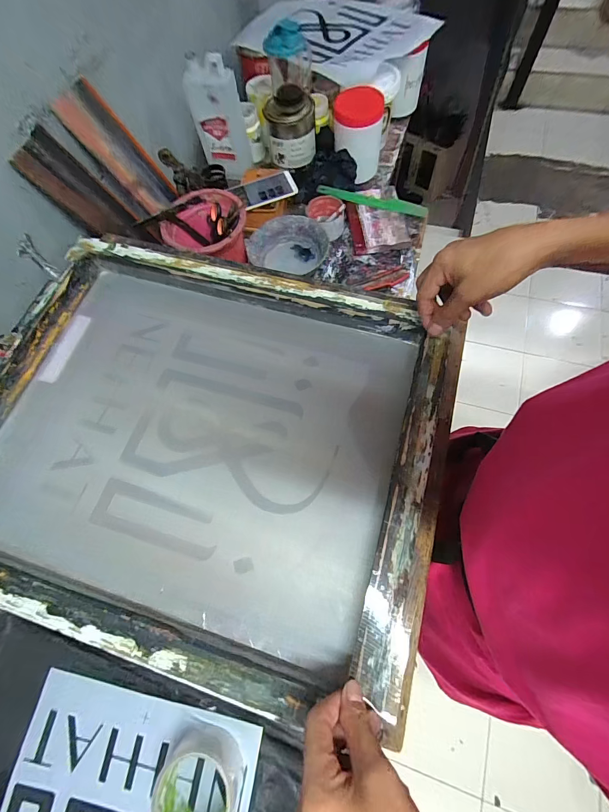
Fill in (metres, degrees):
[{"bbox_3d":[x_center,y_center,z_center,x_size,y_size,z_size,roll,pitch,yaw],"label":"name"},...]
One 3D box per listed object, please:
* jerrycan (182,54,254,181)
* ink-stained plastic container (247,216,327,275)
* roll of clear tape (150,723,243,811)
[{"bbox_3d":[-0.185,-0.618,0.726,0.108,0.197,0.056,-5,69,3],"label":"jerrycan"},{"bbox_3d":[-0.034,-0.315,0.680,0.157,0.057,0.125,-6,69,3],"label":"ink-stained plastic container"},{"bbox_3d":[-0.124,0.443,0.390,0.088,0.050,0.087,-2,69,4],"label":"roll of clear tape"}]

